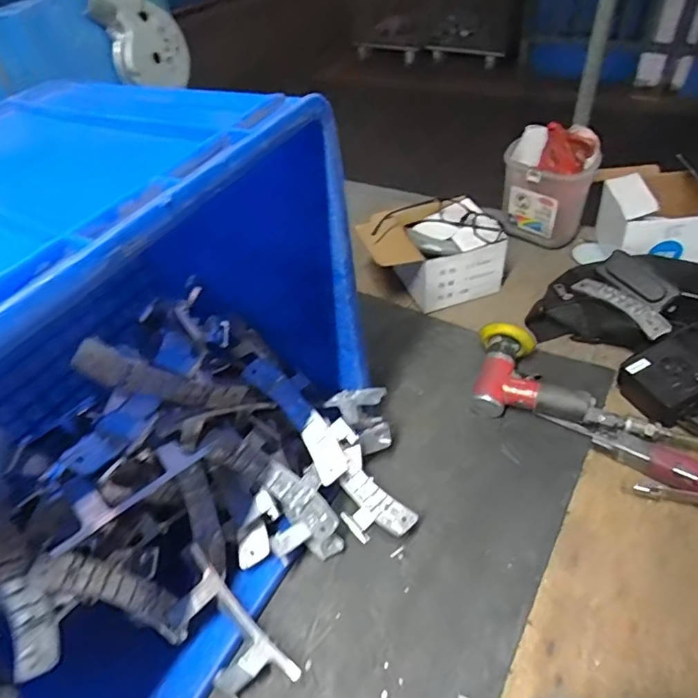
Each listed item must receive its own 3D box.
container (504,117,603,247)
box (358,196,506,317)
[{"bbox_3d":[0.316,-0.265,0.837,0.095,0.161,0.134,-34,51,-25],"label":"container"},{"bbox_3d":[0.126,-0.145,0.791,0.189,0.109,0.126,-15,46,-8],"label":"box"}]

